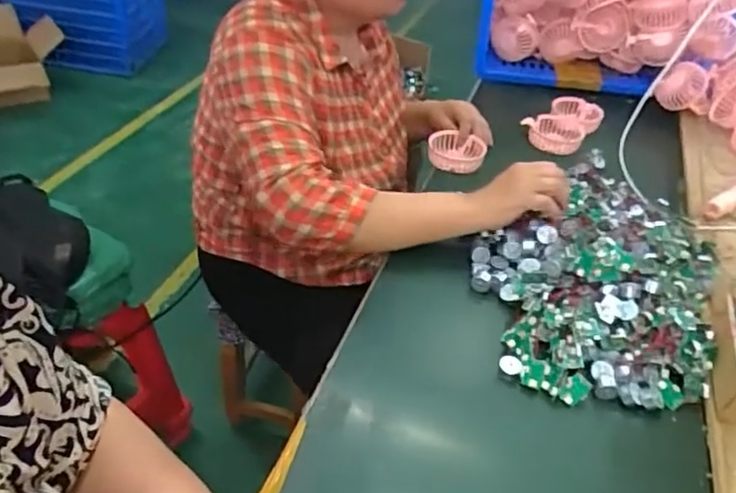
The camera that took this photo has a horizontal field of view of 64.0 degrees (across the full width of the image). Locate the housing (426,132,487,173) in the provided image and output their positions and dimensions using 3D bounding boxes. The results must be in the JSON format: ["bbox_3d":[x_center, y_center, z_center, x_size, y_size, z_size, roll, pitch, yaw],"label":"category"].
[{"bbox_3d":[0.140,-0.148,0.935,0.088,0.030,0.066,6,40,-2],"label":"housing"}]

